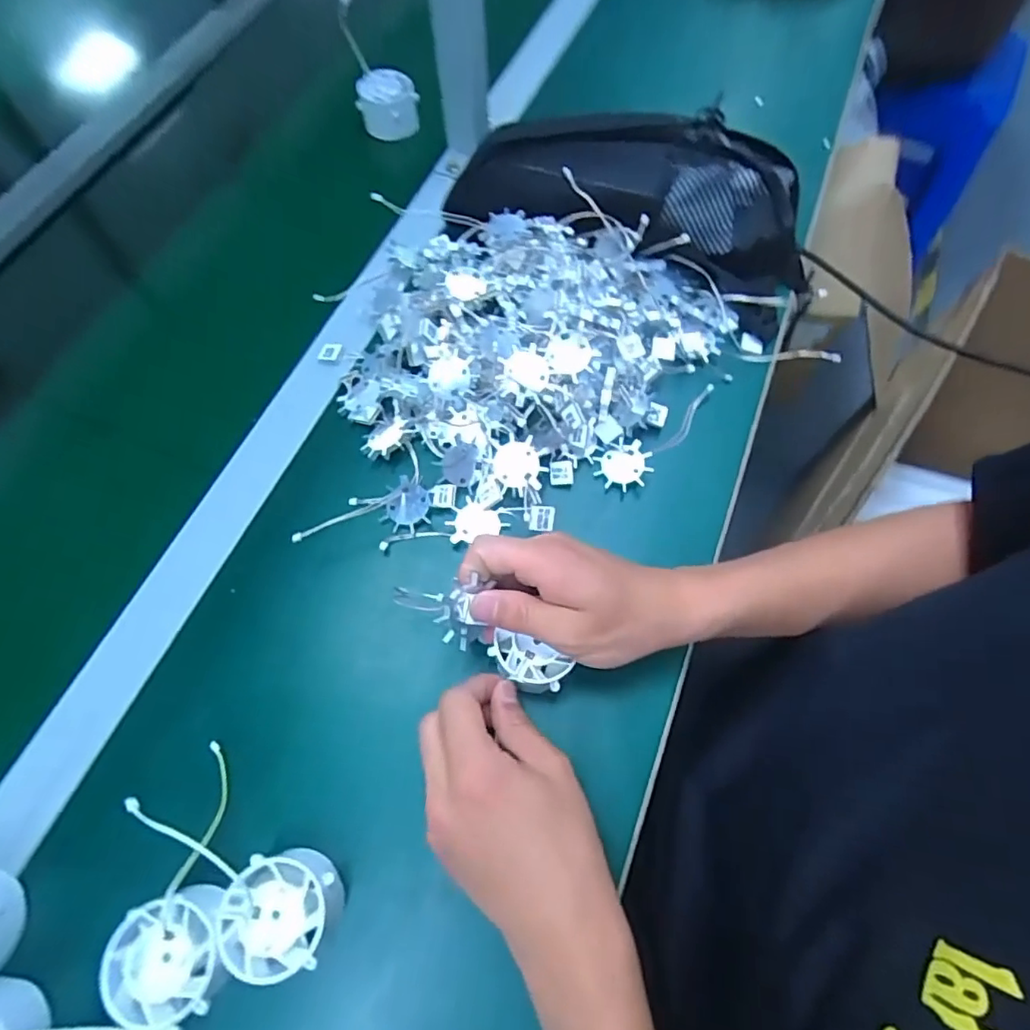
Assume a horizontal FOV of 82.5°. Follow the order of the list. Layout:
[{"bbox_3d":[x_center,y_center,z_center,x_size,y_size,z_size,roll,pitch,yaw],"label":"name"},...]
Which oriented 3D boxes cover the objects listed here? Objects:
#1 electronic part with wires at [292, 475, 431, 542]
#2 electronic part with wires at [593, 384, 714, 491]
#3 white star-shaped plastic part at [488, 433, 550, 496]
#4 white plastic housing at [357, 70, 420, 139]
[{"bbox_3d":[-0.104,0.001,0.397,0.094,0.009,0.034,-16,66,-7],"label":"electronic part with wires"},{"bbox_3d":[0.106,-0.055,0.424,0.114,0.009,0.033,-35,70,-15],"label":"electronic part with wires"},{"bbox_3d":[0.003,-0.034,0.389,0.036,0.007,0.037,-9,100,8],"label":"white star-shaped plastic part"},{"bbox_3d":[-0.120,-0.389,0.561,0.055,0.040,0.049,-11,66,-5],"label":"white plastic housing"}]

